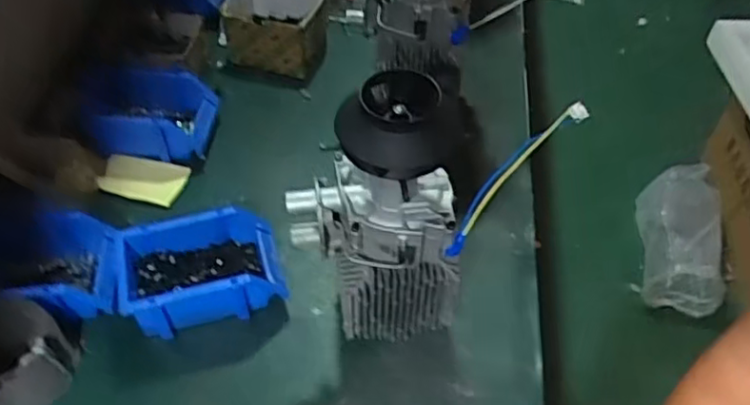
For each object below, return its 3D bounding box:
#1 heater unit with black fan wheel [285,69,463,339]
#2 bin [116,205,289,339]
[{"bbox_3d":[0.001,0.018,0.656,0.161,0.288,0.105,-9,50,-7],"label":"heater unit with black fan wheel"},{"bbox_3d":[-0.206,0.078,0.791,0.177,0.071,0.117,-12,51,-10],"label":"bin"}]

